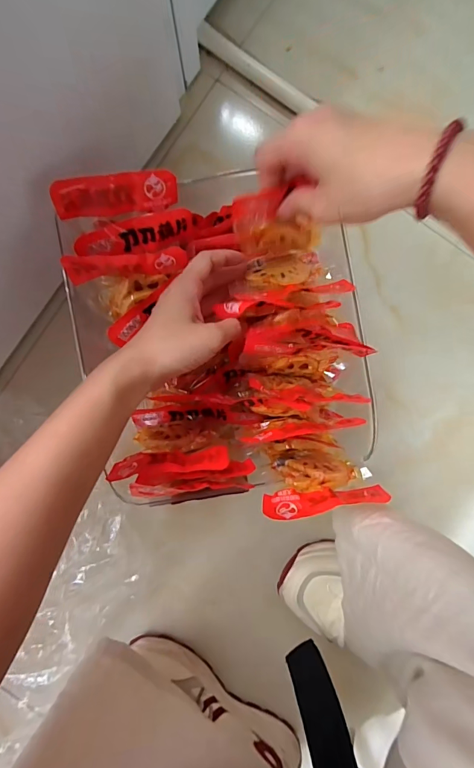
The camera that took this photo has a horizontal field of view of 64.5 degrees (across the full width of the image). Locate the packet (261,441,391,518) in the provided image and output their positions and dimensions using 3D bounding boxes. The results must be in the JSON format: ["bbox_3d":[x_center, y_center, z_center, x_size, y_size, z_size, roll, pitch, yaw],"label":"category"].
[{"bbox_3d":[0.073,0.083,0.350,0.098,0.099,0.015,-8,113,2],"label":"packet"}]

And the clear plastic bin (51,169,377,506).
[{"bbox_3d":[-0.021,-0.048,0.348,0.238,0.115,0.257,-6,89,1],"label":"clear plastic bin"}]

